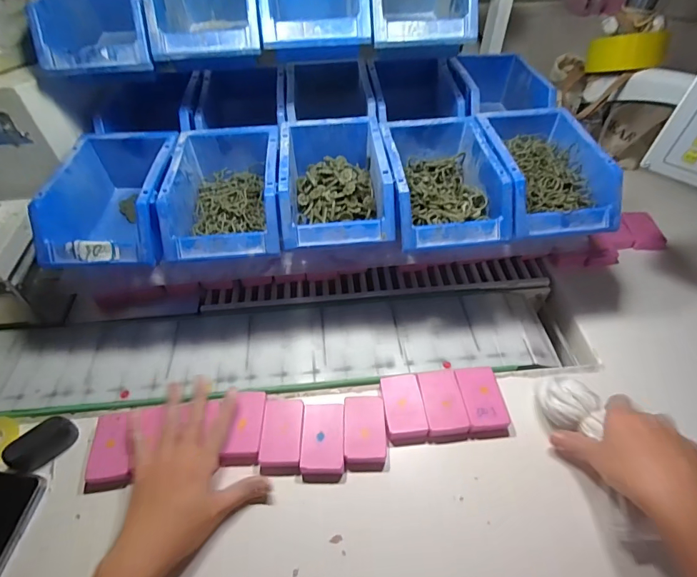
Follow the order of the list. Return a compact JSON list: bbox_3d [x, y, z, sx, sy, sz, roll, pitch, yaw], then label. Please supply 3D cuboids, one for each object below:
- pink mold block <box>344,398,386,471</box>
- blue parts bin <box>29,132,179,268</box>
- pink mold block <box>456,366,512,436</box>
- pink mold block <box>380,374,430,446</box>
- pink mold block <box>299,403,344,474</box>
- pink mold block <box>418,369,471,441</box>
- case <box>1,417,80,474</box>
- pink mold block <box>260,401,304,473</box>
[{"bbox_3d":[0.018,0.155,0.435,0.044,0.017,0.072,-2,52,0],"label":"pink mold block"},{"bbox_3d":[-0.266,-0.104,0.474,0.125,0.077,0.187,-3,50,-2],"label":"blue parts bin"},{"bbox_3d":[0.151,0.127,0.456,0.047,0.017,0.070,-4,52,-1],"label":"pink mold block"},{"bbox_3d":[0.062,0.134,0.451,0.043,0.015,0.072,-6,52,-3],"label":"pink mold block"},{"bbox_3d":[-0.026,0.161,0.431,0.044,0.017,0.070,-1,52,1],"label":"pink mold block"},{"bbox_3d":[0.106,0.132,0.453,0.044,0.016,0.074,-5,52,-3],"label":"pink mold block"},{"bbox_3d":[-0.325,0.165,0.427,0.021,0.043,0.060,36,61,26],"label":"case"},{"bbox_3d":[-0.071,0.158,0.434,0.043,0.015,0.074,-1,52,1],"label":"pink mold block"}]

